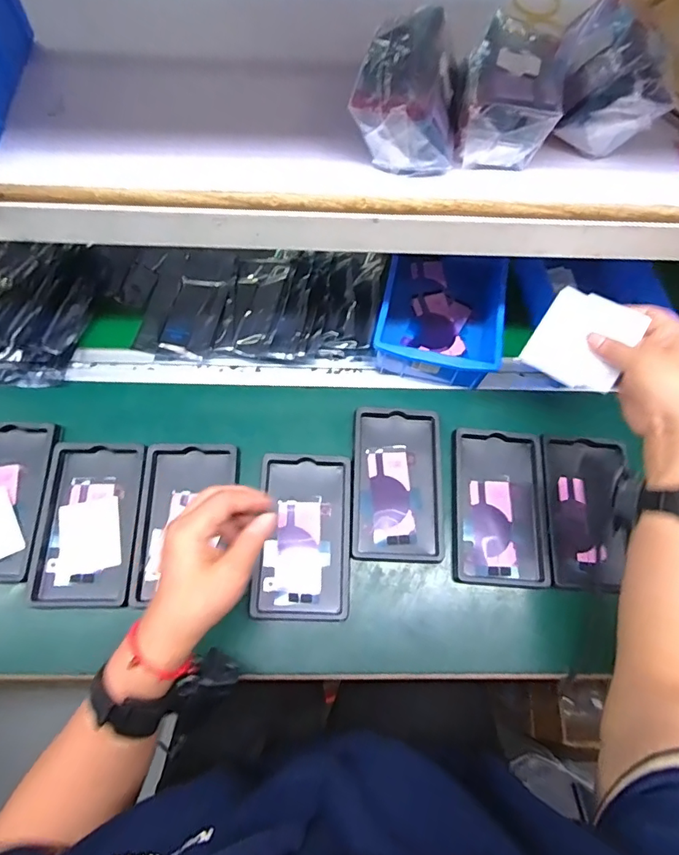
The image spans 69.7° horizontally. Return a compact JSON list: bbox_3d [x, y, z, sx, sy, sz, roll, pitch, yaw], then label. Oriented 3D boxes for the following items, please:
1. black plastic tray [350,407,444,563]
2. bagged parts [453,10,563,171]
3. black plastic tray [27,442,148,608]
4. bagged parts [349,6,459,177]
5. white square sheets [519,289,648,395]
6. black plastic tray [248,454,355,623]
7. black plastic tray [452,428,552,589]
[{"bbox_3d":[0.061,0.058,0.512,0.093,0.020,0.157,2,68,-1],"label":"black plastic tray"},{"bbox_3d":[0.124,-0.249,0.364,0.073,0.055,0.101,13,68,3],"label":"bagged parts"},{"bbox_3d":[-0.248,0.094,0.488,0.095,0.017,0.158,0,68,-2],"label":"black plastic tray"},{"bbox_3d":[0.048,-0.247,0.359,0.073,0.059,0.102,2,68,-1],"label":"bagged parts"},{"bbox_3d":[0.216,-0.078,0.434,0.080,0.007,0.076,24,106,4],"label":"white square sheets"},{"bbox_3d":[-0.035,0.108,0.490,0.092,0.019,0.158,3,68,-1],"label":"black plastic tray"},{"bbox_3d":[0.168,0.082,0.510,0.097,0.018,0.157,5,68,0],"label":"black plastic tray"}]

